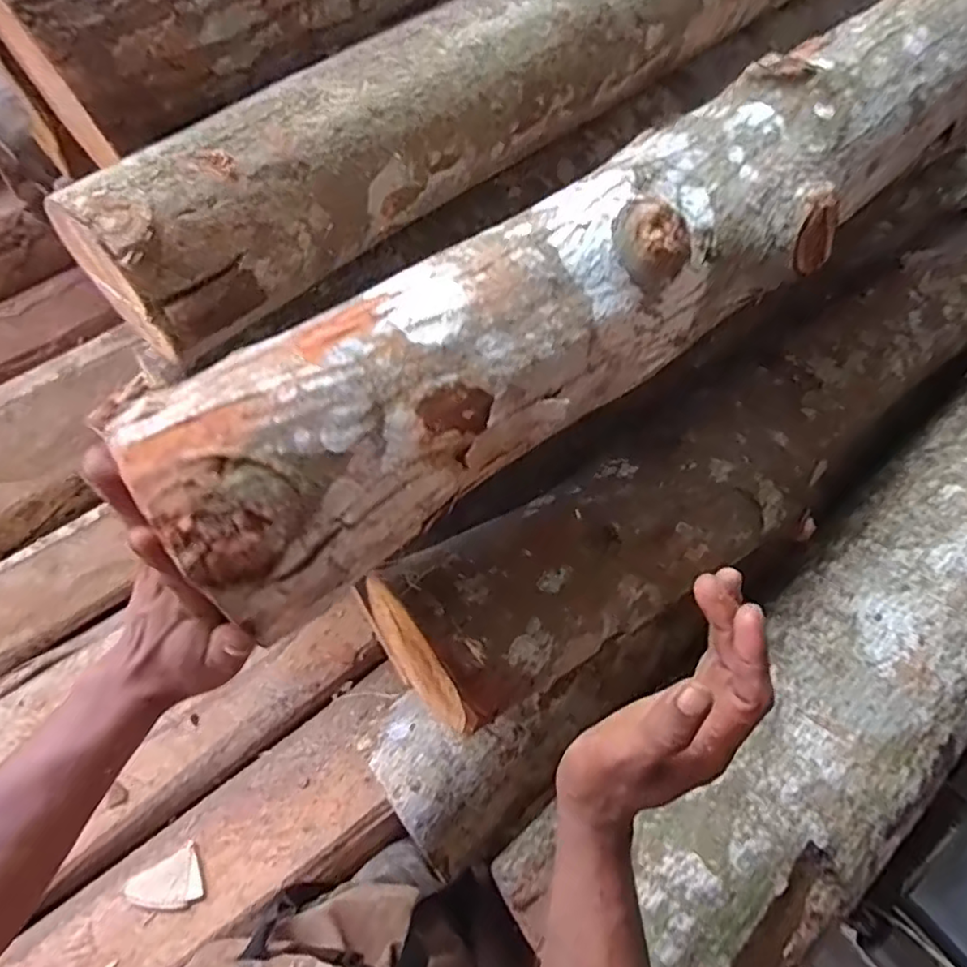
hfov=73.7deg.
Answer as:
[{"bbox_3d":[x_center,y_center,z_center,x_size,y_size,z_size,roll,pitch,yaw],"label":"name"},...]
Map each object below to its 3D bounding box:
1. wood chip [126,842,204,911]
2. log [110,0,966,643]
[{"bbox_3d":[-0.336,0.427,0.682,0.073,0.009,0.054,-28,65,-13],"label":"wood chip"},{"bbox_3d":[0.182,-0.216,0.494,0.896,0.121,0.135,-37,67,-20],"label":"log"}]

